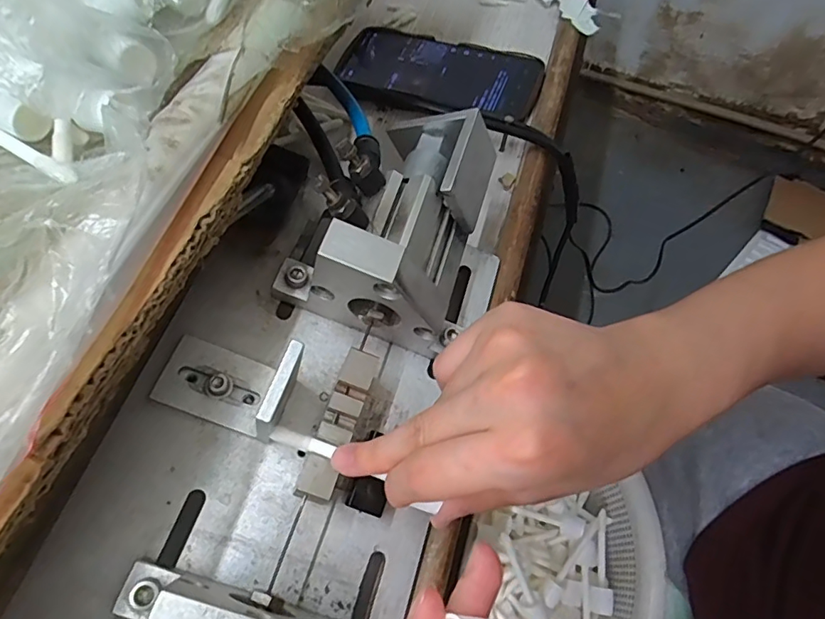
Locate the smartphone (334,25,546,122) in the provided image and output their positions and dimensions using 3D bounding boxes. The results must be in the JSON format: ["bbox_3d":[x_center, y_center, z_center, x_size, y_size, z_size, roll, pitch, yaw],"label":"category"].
[{"bbox_3d":[0.020,-0.197,0.430,0.167,0.013,0.090,19,65,12],"label":"smartphone"}]

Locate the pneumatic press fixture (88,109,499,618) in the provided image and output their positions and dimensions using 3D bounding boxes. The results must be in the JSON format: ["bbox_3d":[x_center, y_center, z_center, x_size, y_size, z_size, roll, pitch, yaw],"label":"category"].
[{"bbox_3d":[-0.057,0.055,0.248,0.148,0.105,0.391,13,63,9],"label":"pneumatic press fixture"}]

